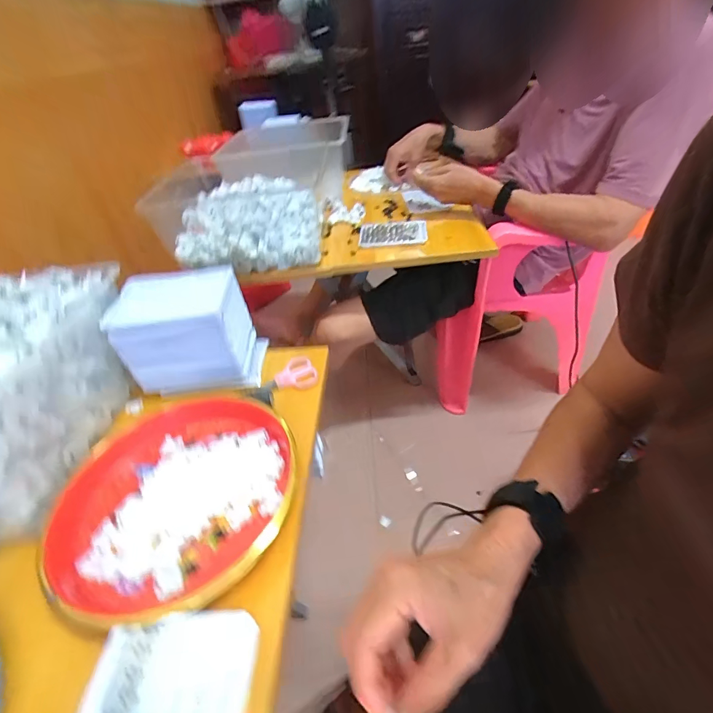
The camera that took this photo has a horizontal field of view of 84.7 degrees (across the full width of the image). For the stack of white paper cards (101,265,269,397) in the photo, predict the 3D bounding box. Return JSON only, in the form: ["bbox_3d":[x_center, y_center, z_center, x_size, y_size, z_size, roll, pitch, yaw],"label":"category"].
[{"bbox_3d":[-0.205,-0.030,0.493,0.143,0.111,0.101,-7,40,1],"label":"stack of white paper cards"}]

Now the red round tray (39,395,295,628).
[{"bbox_3d":[-0.170,0.126,0.366,0.215,0.026,0.217,-4,40,4],"label":"red round tray"}]

